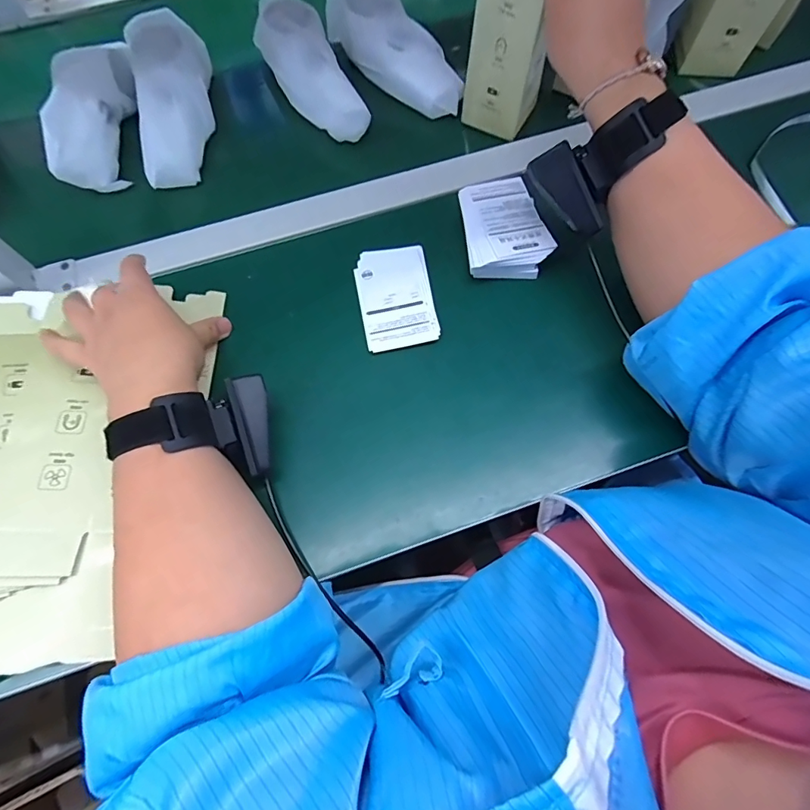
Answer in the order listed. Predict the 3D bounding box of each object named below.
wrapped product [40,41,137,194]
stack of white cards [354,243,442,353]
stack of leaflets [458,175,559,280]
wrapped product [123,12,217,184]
[{"bbox_3d":[-0.307,-0.293,0.450,0.053,0.064,0.166,-7,68,-2],"label":"wrapped product"},{"bbox_3d":[-0.008,-0.096,0.395,0.063,0.005,0.103,-11,69,-3],"label":"stack of white cards"},{"bbox_3d":[0.085,-0.154,0.402,0.072,0.025,0.098,-15,69,-5],"label":"stack of leaflets"},{"bbox_3d":[-0.237,-0.320,0.465,0.070,0.057,0.208,-14,69,-4],"label":"wrapped product"}]

